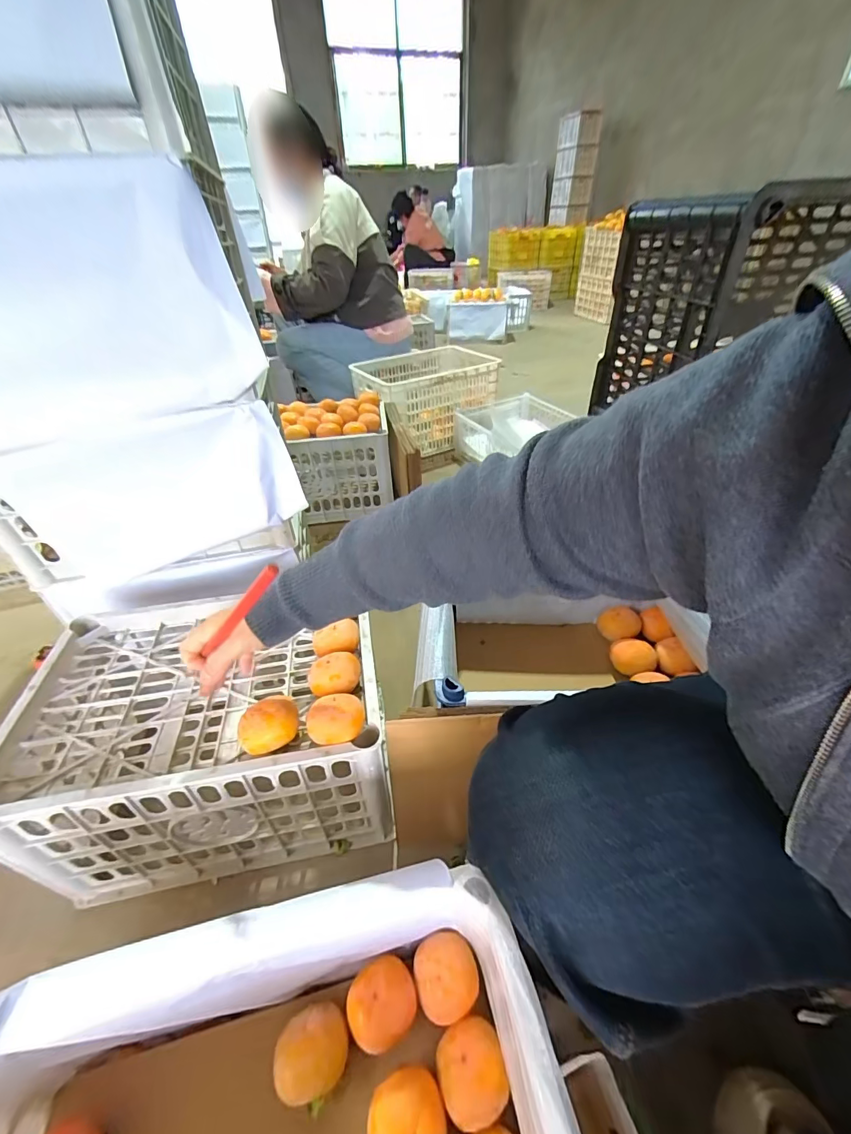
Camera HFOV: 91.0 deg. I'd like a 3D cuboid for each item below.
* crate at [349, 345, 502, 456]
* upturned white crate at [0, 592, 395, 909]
[{"bbox_3d":[0.007,-0.664,1.639,0.548,0.264,0.438,-24,45,-24],"label":"crate"},{"bbox_3d":[-0.270,0.219,0.582,0.410,0.238,0.288,-9,40,-7],"label":"upturned white crate"}]

